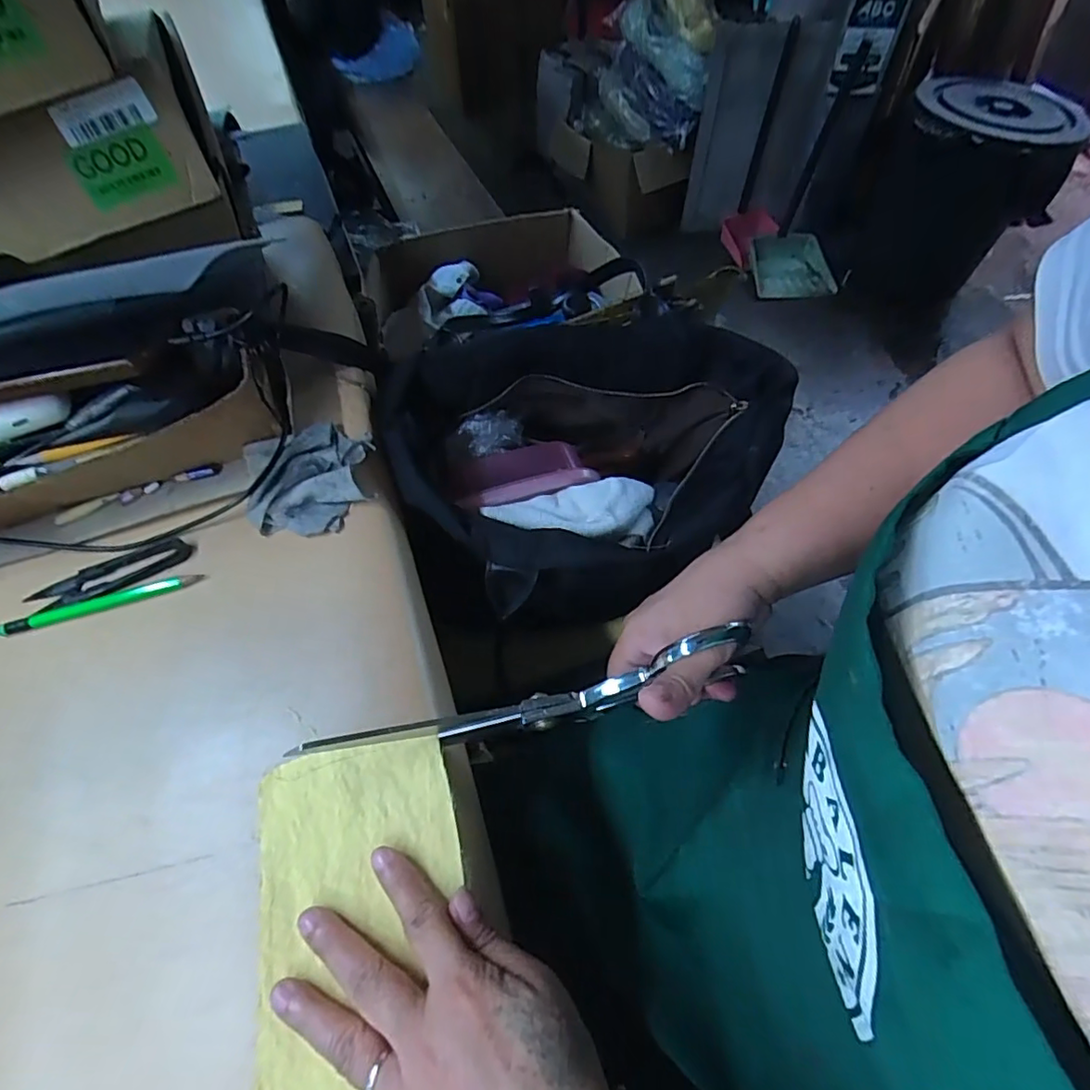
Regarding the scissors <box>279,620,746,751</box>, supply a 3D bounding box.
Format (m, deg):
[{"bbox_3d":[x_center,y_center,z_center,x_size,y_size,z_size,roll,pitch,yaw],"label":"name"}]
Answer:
[{"bbox_3d":[-0.008,0.087,0.301,0.234,0.064,0.014,-14,58,2],"label":"scissors"}]

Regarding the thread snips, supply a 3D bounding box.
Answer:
[{"bbox_3d":[-0.275,0.019,0.366,0.093,0.004,0.027,-24,60,-14],"label":"thread snips"}]

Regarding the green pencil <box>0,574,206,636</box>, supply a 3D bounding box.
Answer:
[{"bbox_3d":[-0.273,0.035,0.354,0.114,0.004,0.011,-16,58,-10],"label":"green pencil"}]

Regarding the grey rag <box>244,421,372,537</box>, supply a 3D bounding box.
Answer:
[{"bbox_3d":[-0.164,-0.045,0.395,0.078,0.022,0.089,-13,58,-8],"label":"grey rag"}]

